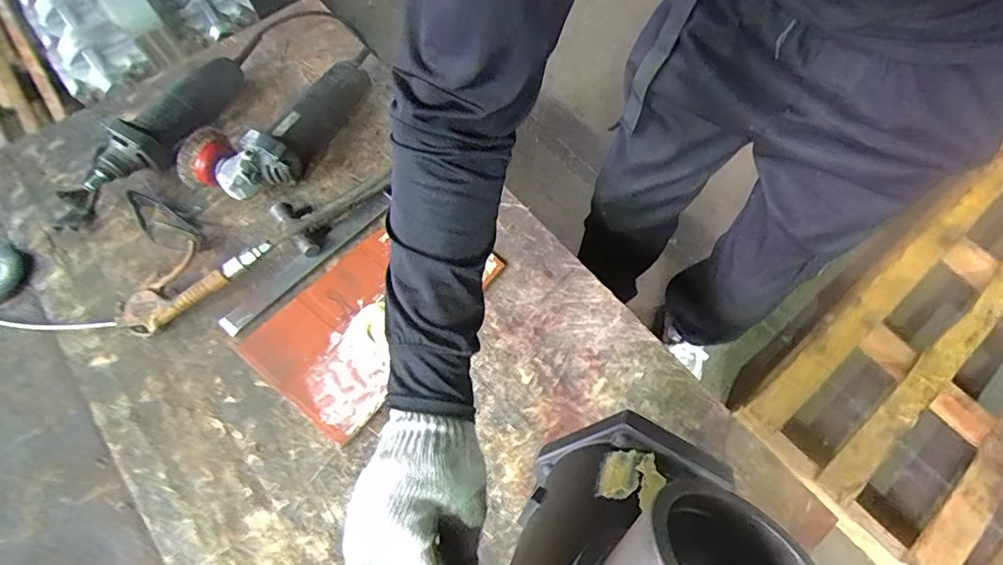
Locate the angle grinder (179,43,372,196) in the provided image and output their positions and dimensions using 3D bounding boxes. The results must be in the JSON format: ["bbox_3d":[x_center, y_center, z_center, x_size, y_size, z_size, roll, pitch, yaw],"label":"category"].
[{"bbox_3d":[-0.308,-0.246,0.718,0.126,0.089,0.312,23,67,10],"label":"angle grinder"}]

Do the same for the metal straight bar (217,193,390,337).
[{"bbox_3d":[-0.254,-0.026,0.648,0.026,0.011,0.255,42,71,17],"label":"metal straight bar"}]

